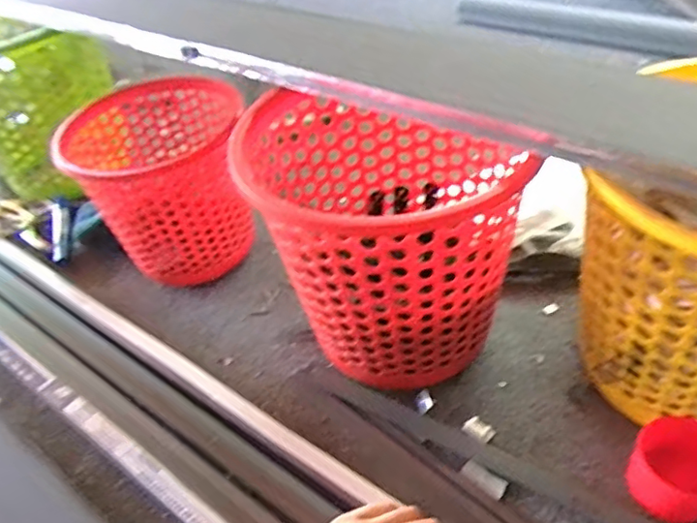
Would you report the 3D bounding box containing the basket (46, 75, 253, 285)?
[{"bbox_3d":[-0.210,-0.085,0.696,0.188,0.172,0.202,-22,44,-13],"label":"basket"}]

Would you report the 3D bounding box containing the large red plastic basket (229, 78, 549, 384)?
[{"bbox_3d":[0.035,-0.017,0.553,0.222,0.243,0.236,-6,43,4],"label":"large red plastic basket"}]

